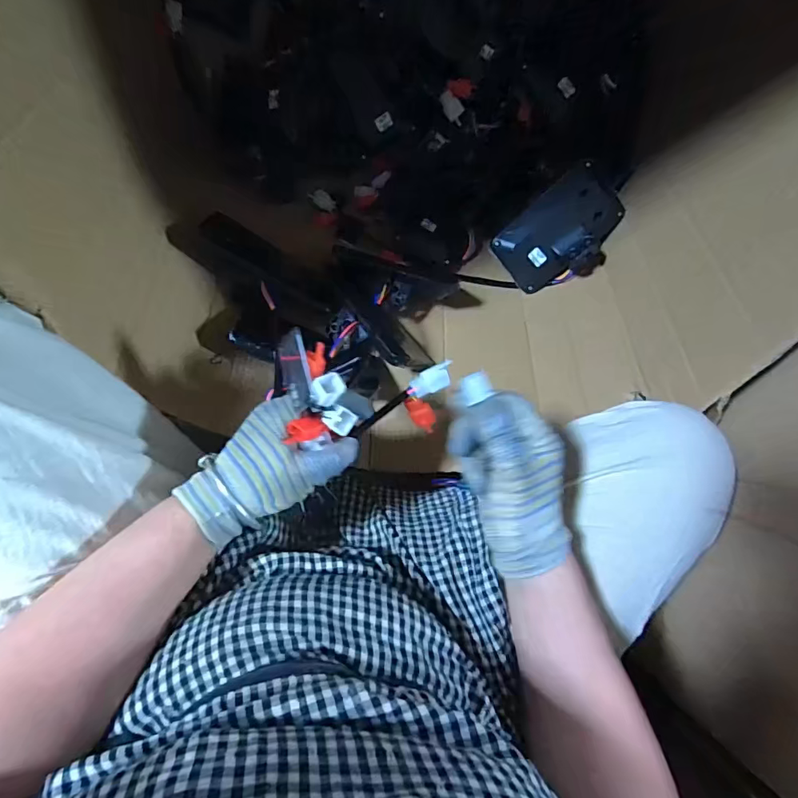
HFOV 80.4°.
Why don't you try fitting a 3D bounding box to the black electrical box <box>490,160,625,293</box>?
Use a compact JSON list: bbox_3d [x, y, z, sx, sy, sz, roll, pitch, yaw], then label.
[{"bbox_3d":[0.217,-0.215,0.624,0.166,0.045,0.116,-39,86,10],"label":"black electrical box"}]

